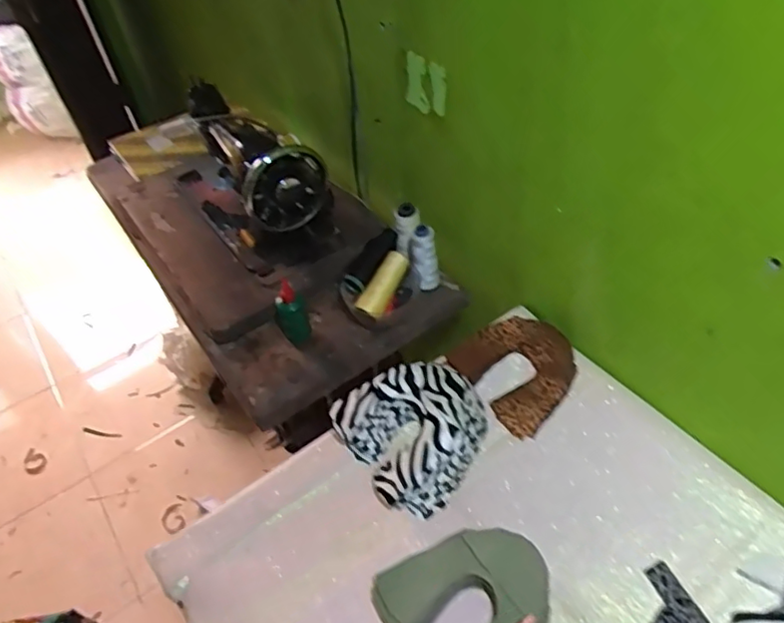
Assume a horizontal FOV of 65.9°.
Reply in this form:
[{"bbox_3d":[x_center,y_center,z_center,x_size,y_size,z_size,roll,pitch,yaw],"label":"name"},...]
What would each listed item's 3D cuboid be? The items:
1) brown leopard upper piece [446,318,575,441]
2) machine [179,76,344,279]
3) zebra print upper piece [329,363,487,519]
[{"bbox_3d":[0.181,0.080,0.850,0.147,0.022,0.158,-34,61,-14],"label":"brown leopard upper piece"},{"bbox_3d":[-0.267,-0.259,1.075,0.173,0.210,0.378,-32,51,-21],"label":"machine"},{"bbox_3d":[0.034,0.152,0.783,0.173,0.084,0.172,-29,50,-19],"label":"zebra print upper piece"}]

